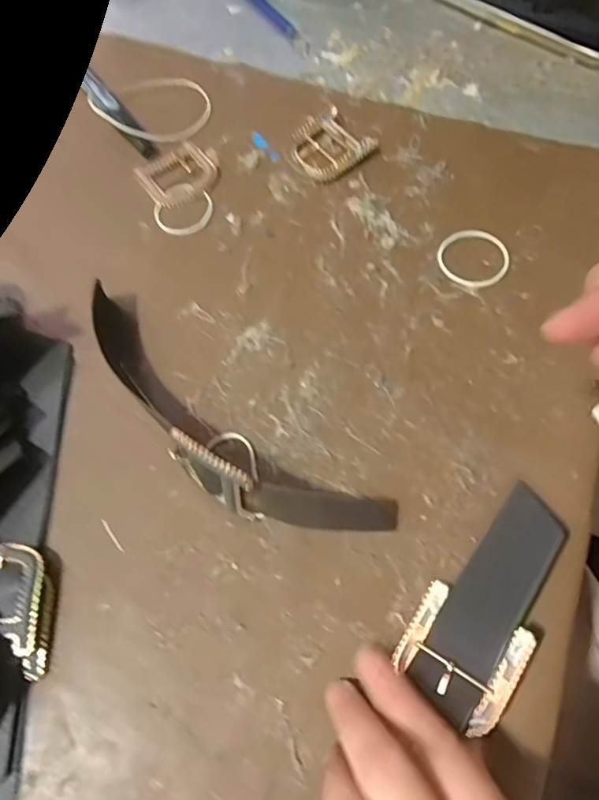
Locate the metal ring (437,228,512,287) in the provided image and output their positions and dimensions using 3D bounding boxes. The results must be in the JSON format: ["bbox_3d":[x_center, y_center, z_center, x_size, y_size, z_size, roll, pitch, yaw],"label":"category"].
[{"bbox_3d":[0.103,-0.085,0.327,0.041,0.004,0.039,-1,65,3],"label":"metal ring"}]

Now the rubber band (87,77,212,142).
[{"bbox_3d":[-0.105,-0.214,0.399,0.079,0.016,0.071,16,67,11],"label":"rubber band"}]

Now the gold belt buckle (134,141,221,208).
[{"bbox_3d":[-0.081,-0.151,0.372,0.048,0.005,0.045,-33,67,-11],"label":"gold belt buckle"}]

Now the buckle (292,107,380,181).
[{"bbox_3d":[0.019,-0.171,0.370,0.047,0.008,0.050,-37,68,-13],"label":"buckle"}]

